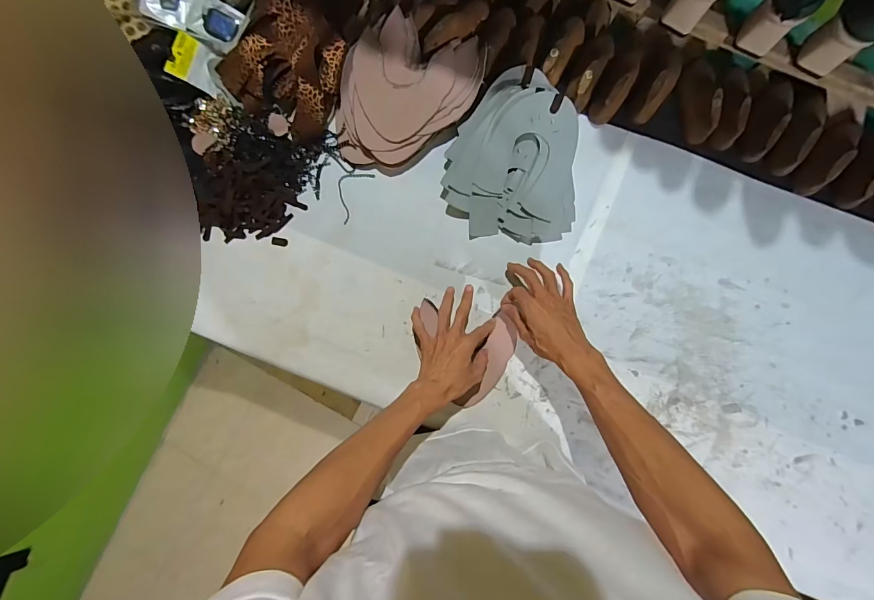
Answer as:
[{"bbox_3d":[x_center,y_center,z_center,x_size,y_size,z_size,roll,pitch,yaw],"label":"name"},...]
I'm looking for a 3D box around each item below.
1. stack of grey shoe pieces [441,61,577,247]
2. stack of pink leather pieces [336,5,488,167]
[{"bbox_3d":[0.113,-0.223,0.601,0.203,0.091,0.251,0,87,3],"label":"stack of grey shoe pieces"},{"bbox_3d":[-0.051,-0.330,0.631,0.212,0.055,0.242,23,88,5],"label":"stack of pink leather pieces"}]

